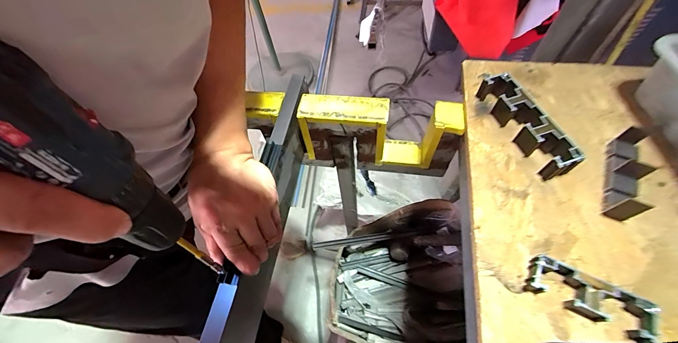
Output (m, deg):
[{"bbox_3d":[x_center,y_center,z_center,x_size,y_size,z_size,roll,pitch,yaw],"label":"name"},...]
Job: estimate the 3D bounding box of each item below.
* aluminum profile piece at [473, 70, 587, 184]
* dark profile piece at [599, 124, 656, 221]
[{"bbox_3d":[0.212,-0.057,0.326,0.029,0.037,0.137,-16,60,-4],"label":"aluminum profile piece"},{"bbox_3d":[0.290,0.000,0.287,0.026,0.028,0.098,25,66,15],"label":"dark profile piece"}]

